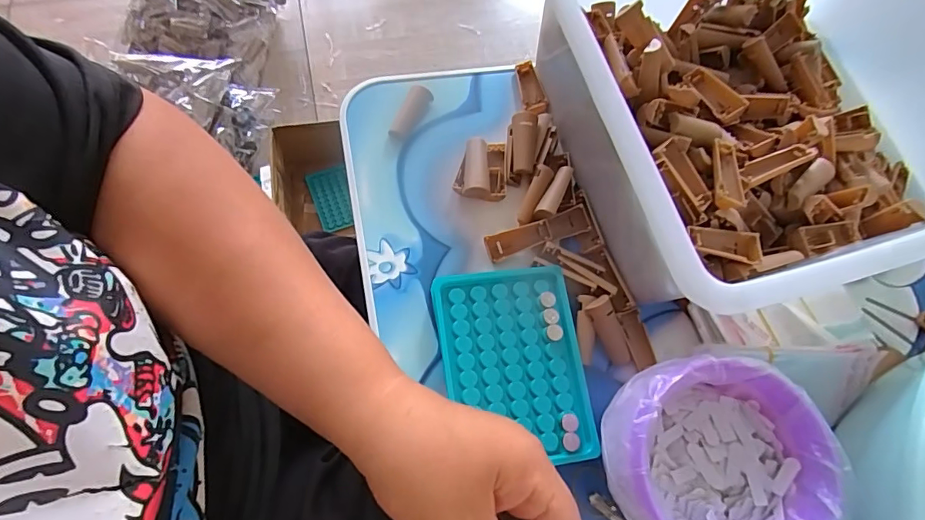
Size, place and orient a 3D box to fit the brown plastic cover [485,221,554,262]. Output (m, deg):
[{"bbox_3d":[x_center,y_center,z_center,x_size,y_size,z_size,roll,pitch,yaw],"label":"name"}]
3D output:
[{"bbox_3d":[0.043,-0.016,0.360,0.049,0.012,0.019,-17,74,-11],"label":"brown plastic cover"}]

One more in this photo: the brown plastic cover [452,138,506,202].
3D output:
[{"bbox_3d":[0.016,-0.075,0.374,0.040,0.017,0.051,9,70,-2],"label":"brown plastic cover"}]

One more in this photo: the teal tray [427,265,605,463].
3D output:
[{"bbox_3d":[0.035,0.072,0.328,0.097,0.016,0.130,-5,72,-7],"label":"teal tray"}]

